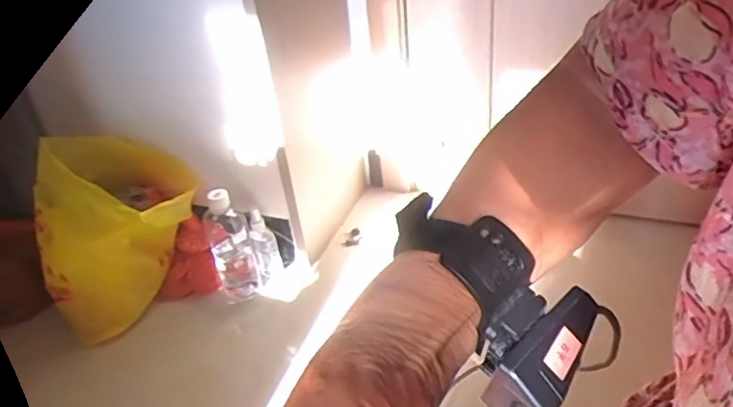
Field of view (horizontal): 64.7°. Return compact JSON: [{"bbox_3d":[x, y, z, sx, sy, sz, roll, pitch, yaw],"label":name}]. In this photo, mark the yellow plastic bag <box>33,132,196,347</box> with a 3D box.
[{"bbox_3d":[-0.419,0.030,0.973,0.241,0.263,0.252,-16,42,-11],"label":"yellow plastic bag"}]

